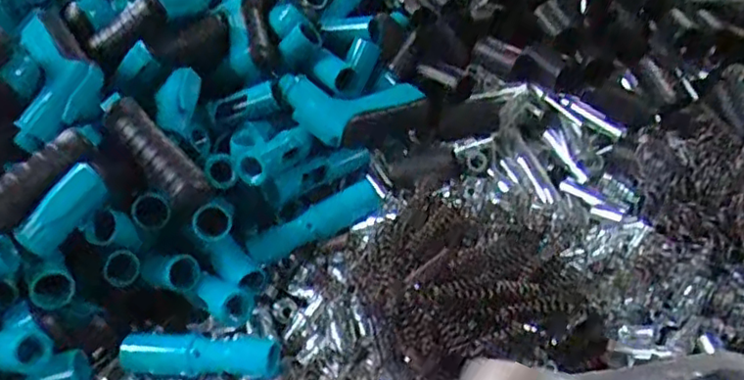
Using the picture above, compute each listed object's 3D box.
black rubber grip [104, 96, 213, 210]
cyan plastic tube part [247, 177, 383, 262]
[{"bbox_3d":[-0.177,-0.030,0.525,0.104,0.030,0.031,47,47,2],"label":"black rubber grip"},{"bbox_3d":[-0.049,0.030,0.560,0.121,0.027,0.027,-27,35,-3],"label":"cyan plastic tube part"}]

